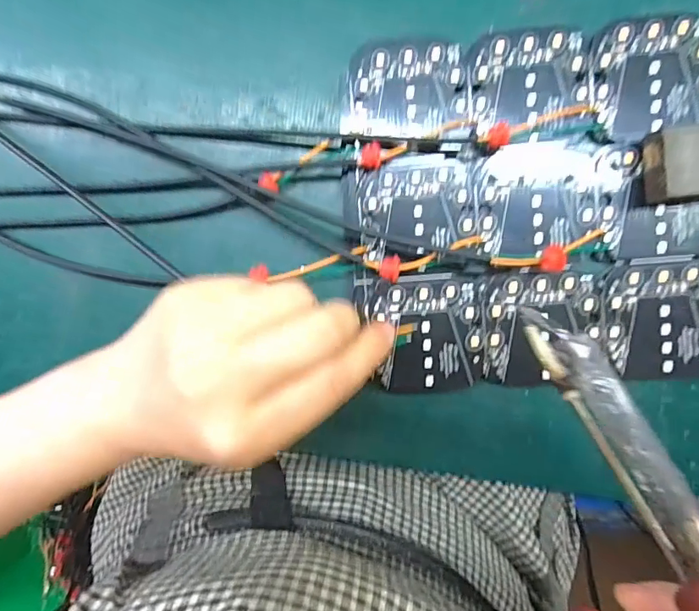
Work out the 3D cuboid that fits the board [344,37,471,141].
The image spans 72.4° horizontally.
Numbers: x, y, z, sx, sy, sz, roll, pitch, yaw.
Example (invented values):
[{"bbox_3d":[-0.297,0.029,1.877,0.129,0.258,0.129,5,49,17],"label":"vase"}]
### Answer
[{"bbox_3d":[0.025,-0.101,0.219,0.057,0.004,0.044,-5,94,4],"label":"board"}]

